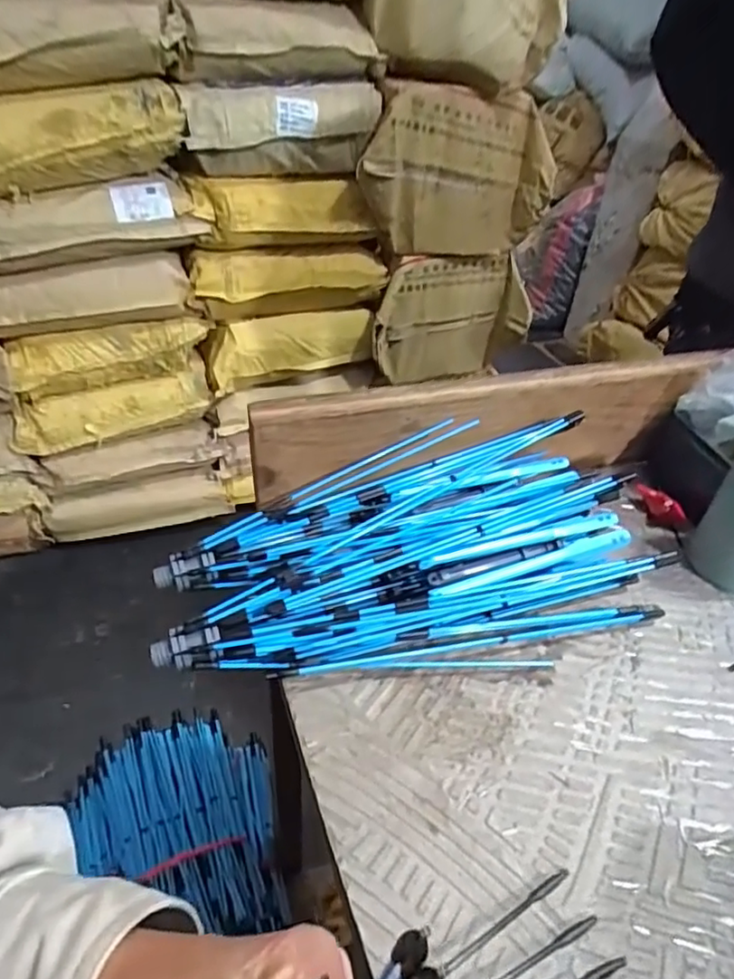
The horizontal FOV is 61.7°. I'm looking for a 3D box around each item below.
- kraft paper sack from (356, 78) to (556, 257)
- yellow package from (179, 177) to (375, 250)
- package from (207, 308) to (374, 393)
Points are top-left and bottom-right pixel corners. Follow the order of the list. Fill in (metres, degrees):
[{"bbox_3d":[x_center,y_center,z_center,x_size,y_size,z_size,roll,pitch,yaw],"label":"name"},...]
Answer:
[{"bbox_3d":[0.190,-0.677,1.337,0.435,0.308,0.101,-5,39,-13],"label":"kraft paper sack"},{"bbox_3d":[-0.171,-0.554,1.230,0.369,0.118,0.084,-12,41,-20],"label":"yellow package"},{"bbox_3d":[-0.172,-0.318,1.371,0.366,0.125,0.084,-13,42,-21],"label":"package"}]

